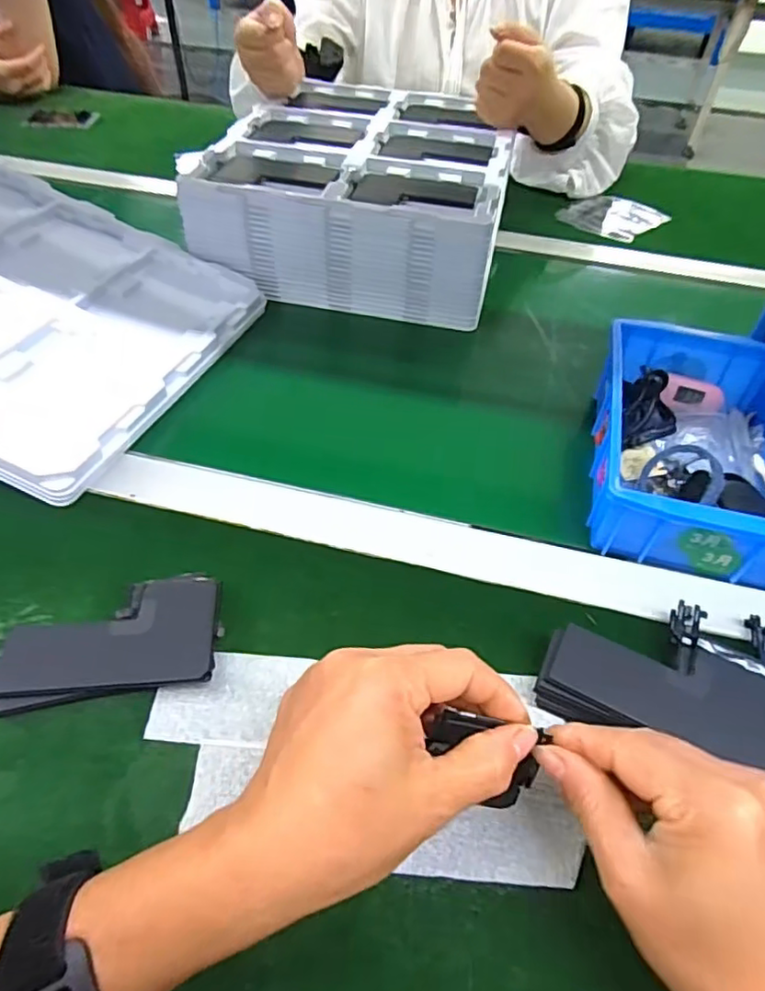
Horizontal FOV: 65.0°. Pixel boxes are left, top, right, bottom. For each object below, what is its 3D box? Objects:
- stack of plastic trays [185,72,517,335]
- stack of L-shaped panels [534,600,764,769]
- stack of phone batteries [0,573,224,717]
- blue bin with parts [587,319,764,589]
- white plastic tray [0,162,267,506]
[{"bbox_3d":[-0.017,-0.332,0.653,0.276,0.106,0.325,10,49,4],"label":"stack of plastic trays"},{"bbox_3d":[0.154,0.089,0.327,0.123,0.033,0.098,18,50,11],"label":"stack of L-shaped panels"},{"bbox_3d":[-0.146,0.077,0.329,0.111,0.015,0.067,-6,49,-10],"label":"stack of phone batteries"},{"bbox_3d":[0.221,-0.040,0.428,0.135,0.059,0.203,13,49,7],"label":"blue bin with parts"},{"bbox_3d":[-0.302,-0.163,0.489,0.324,0.020,0.288,27,49,2],"label":"white plastic tray"}]

